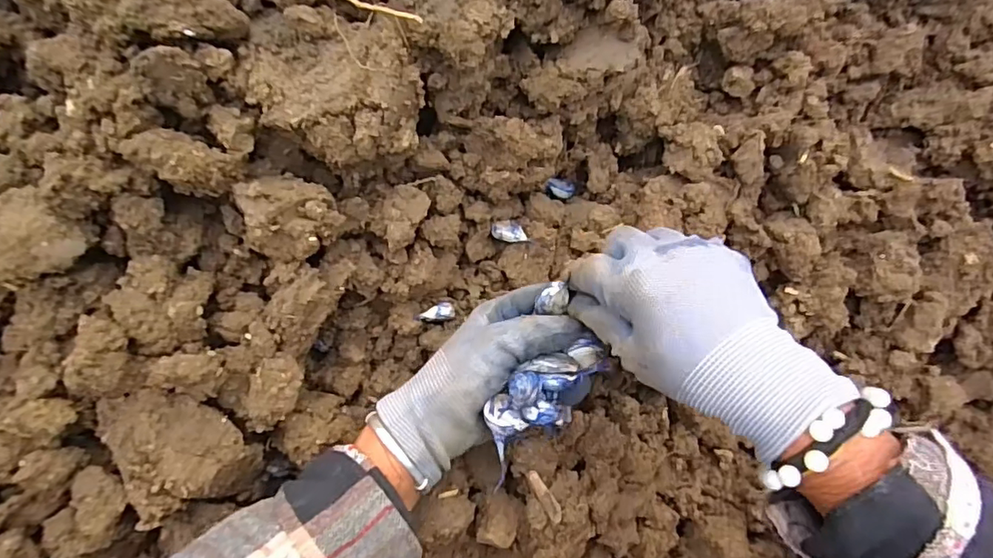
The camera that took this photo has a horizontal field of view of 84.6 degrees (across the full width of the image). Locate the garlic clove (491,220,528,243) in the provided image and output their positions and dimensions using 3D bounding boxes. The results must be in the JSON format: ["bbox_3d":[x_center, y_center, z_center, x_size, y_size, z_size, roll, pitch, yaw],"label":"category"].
[{"bbox_3d":[0.010,-0.038,0.429,0.026,0.015,0.017,2,93,-10],"label":"garlic clove"}]

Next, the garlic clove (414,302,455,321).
[{"bbox_3d":[-0.045,0.025,0.404,0.030,0.008,0.014,-10,95,-32],"label":"garlic clove"}]

